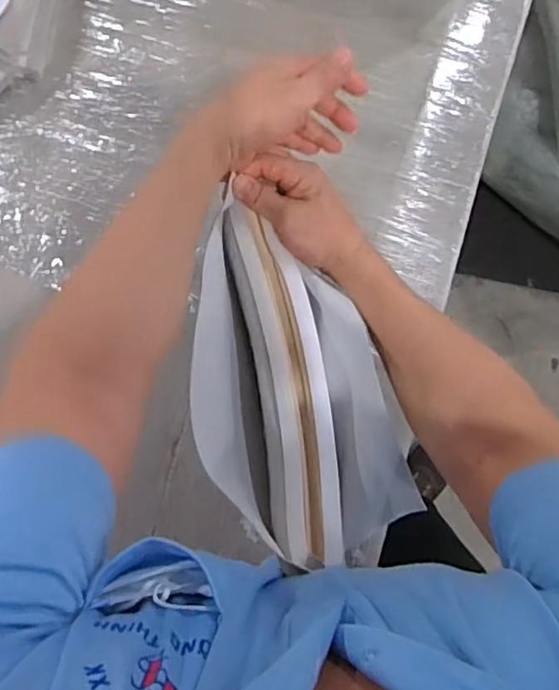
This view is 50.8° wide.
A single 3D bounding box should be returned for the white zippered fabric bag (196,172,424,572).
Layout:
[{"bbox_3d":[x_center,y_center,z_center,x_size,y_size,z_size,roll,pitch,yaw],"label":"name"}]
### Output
[{"bbox_3d":[0.009,0.039,0.528,0.158,0.073,0.311,-18,81,2],"label":"white zippered fabric bag"}]

